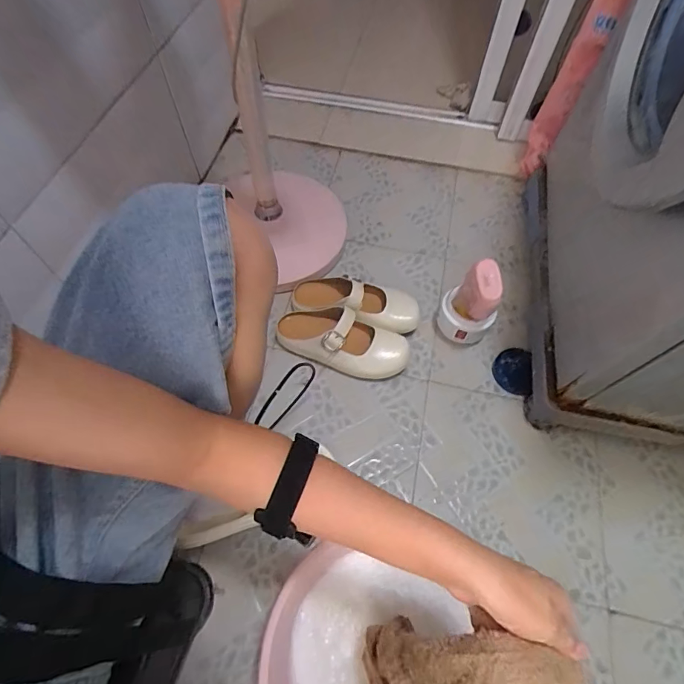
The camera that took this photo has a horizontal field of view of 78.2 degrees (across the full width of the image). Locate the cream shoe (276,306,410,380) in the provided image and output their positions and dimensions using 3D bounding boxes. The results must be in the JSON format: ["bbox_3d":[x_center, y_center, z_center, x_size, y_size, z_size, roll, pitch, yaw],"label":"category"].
[{"bbox_3d":[-0.001,-0.004,0.769,0.243,0.096,0.093,16,62,6],"label":"cream shoe"}]

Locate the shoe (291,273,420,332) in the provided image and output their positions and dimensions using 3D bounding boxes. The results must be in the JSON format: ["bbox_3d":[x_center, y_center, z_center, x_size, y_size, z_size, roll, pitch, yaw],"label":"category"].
[{"bbox_3d":[0.026,-0.080,0.810,0.241,0.095,0.083,14,62,5],"label":"shoe"}]

